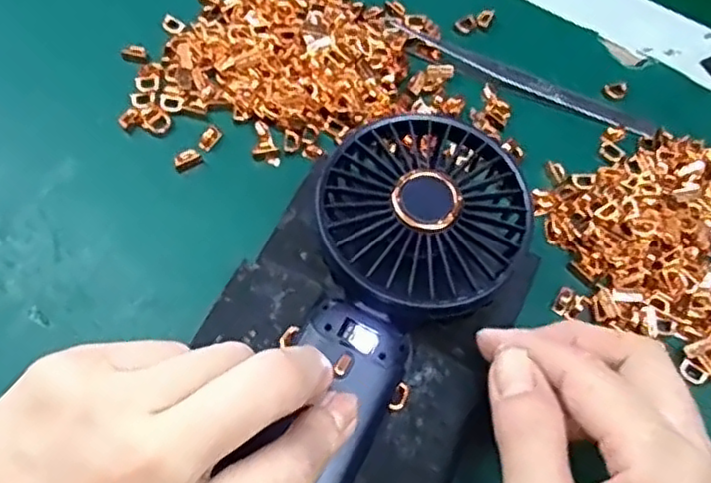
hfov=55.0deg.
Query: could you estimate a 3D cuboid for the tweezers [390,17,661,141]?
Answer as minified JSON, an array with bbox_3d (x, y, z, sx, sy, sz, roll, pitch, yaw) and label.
[{"bbox_3d":[0.088,-0.088,0.364,0.149,0.006,0.012,23,65,9],"label":"tweezers"}]

